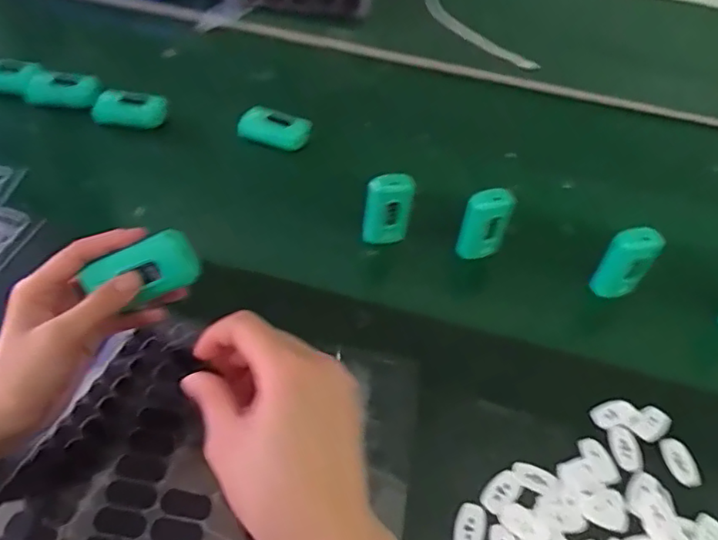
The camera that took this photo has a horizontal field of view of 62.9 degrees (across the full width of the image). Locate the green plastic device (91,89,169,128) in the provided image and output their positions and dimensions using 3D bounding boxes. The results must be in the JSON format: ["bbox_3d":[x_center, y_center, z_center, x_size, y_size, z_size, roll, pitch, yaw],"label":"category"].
[{"bbox_3d":[-0.242,-0.170,0.624,0.074,0.024,0.036,0,49,-6],"label":"green plastic device"}]

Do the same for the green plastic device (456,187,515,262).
[{"bbox_3d":[0.112,-0.040,0.520,0.040,0.069,0.018,2,49,-4],"label":"green plastic device"}]

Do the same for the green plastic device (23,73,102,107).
[{"bbox_3d":[-0.319,-0.193,0.632,0.079,0.024,0.028,-2,49,-7],"label":"green plastic device"}]

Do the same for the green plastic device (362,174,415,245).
[{"bbox_3d":[0.026,-0.054,0.526,0.041,0.069,0.019,8,48,2],"label":"green plastic device"}]

